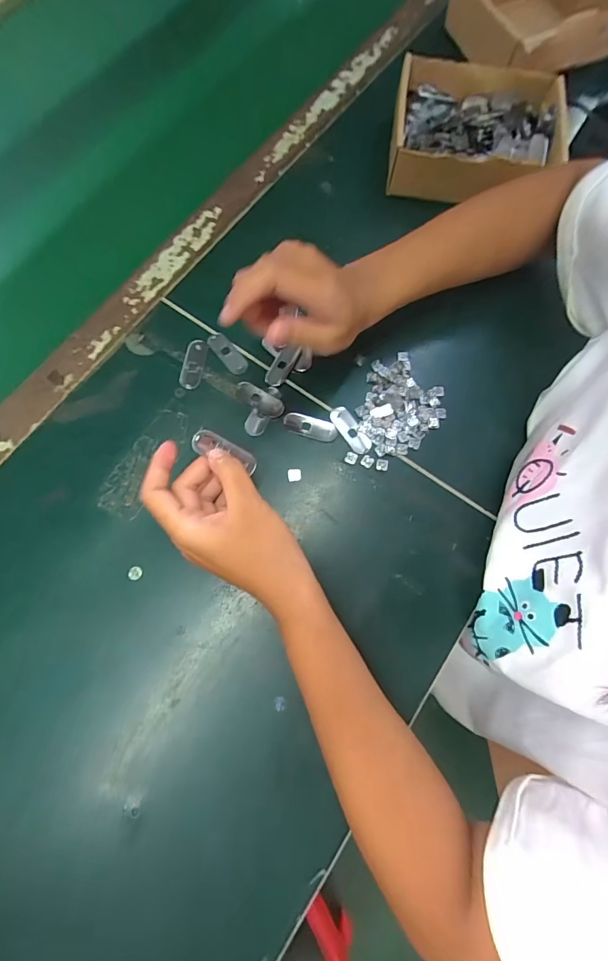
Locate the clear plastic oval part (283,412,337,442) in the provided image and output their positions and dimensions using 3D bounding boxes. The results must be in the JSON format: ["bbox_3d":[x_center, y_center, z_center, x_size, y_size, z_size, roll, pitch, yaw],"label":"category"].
[{"bbox_3d":[0.006,-0.050,0.375,0.048,0.004,0.019,16,75,3],"label":"clear plastic oval part"}]

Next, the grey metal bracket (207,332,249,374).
[{"bbox_3d":[-0.072,-0.121,0.391,0.018,0.004,0.051,-39,79,-11],"label":"grey metal bracket"}]

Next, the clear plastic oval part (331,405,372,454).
[{"bbox_3d":[0.042,-0.047,0.376,0.018,0.004,0.050,-34,78,-10],"label":"clear plastic oval part"}]

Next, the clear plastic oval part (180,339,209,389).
[{"bbox_3d":[-0.103,-0.109,0.387,0.020,0.006,0.049,10,74,2],"label":"clear plastic oval part"}]

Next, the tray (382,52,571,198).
[{"bbox_3d":[0.182,-0.373,0.441,0.173,0.047,0.148,4,74,0],"label":"tray"}]

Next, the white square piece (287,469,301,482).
[{"bbox_3d":[-0.008,-0.005,0.365,0.012,0.004,0.012,-8,75,-3],"label":"white square piece"}]

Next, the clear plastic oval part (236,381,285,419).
[{"bbox_3d":[-0.041,-0.074,0.377,0.050,0.009,0.019,34,76,8],"label":"clear plastic oval part"}]

